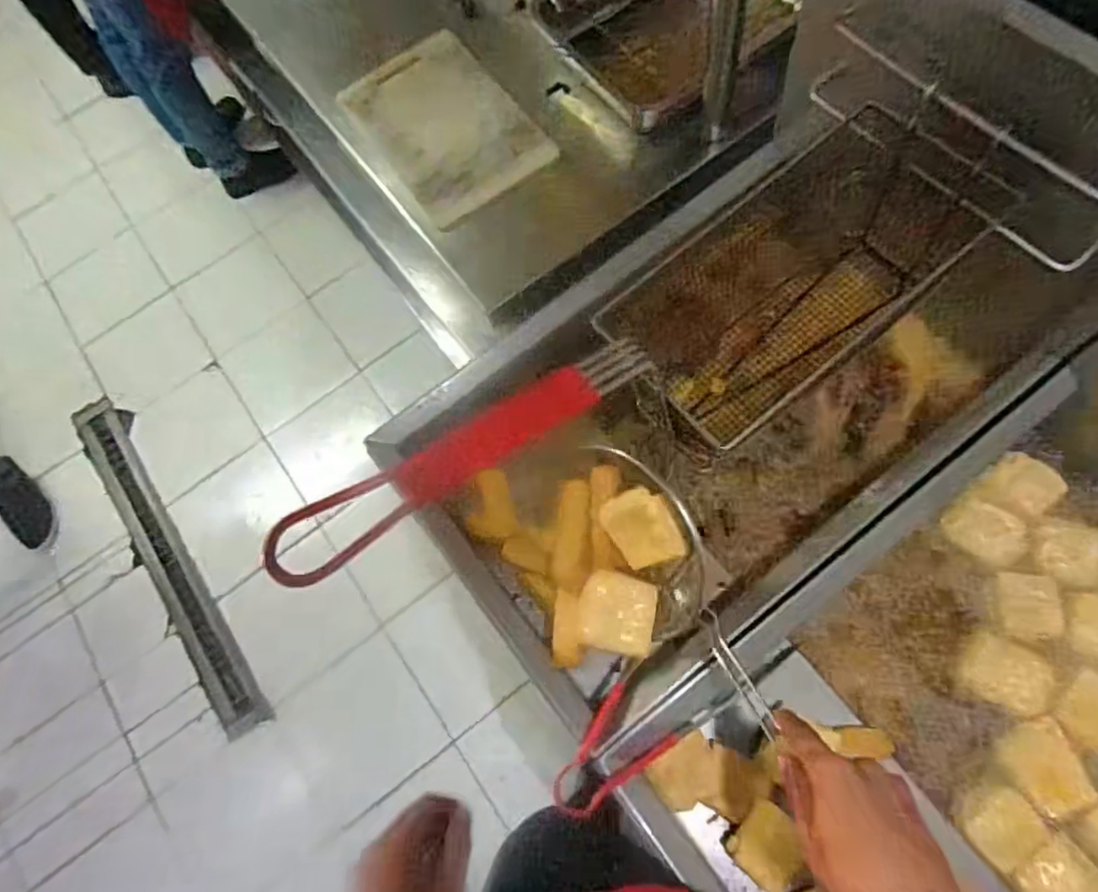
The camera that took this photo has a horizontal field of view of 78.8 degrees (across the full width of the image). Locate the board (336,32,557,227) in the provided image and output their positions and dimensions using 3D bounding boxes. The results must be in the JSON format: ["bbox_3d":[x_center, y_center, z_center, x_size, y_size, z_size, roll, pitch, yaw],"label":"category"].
[{"bbox_3d":[-0.146,-0.448,0.909,0.198,0.021,0.304,-34,69,-7],"label":"board"}]

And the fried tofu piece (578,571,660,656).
[{"bbox_3d":[0.062,0.154,0.613,0.069,0.029,0.067,11,70,10],"label":"fried tofu piece"}]

